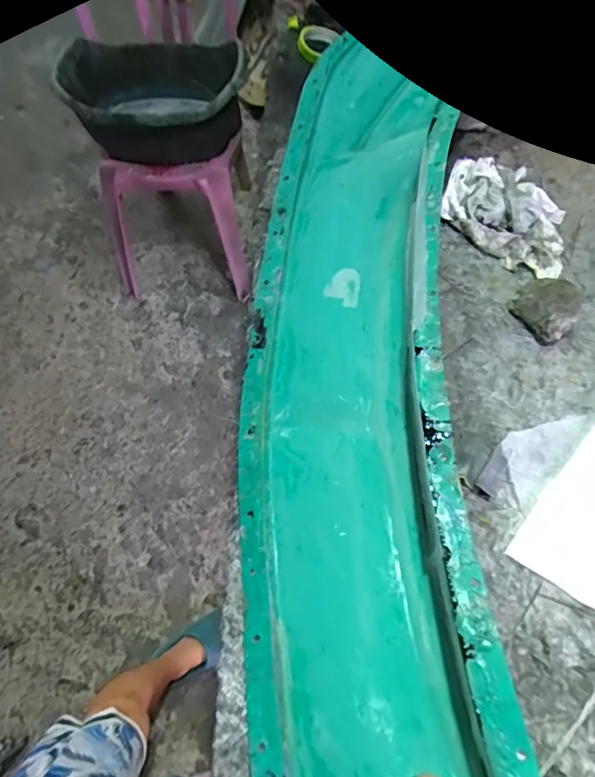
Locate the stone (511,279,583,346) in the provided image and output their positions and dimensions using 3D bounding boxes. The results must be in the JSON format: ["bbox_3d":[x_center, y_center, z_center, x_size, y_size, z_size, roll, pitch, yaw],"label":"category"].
[{"bbox_3d":[0.374,-0.120,0.707,0.093,0.045,0.090,-27,69,-13],"label":"stone"}]

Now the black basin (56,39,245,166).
[{"bbox_3d":[-0.328,-0.694,1.174,0.409,0.193,0.311,-5,66,-4],"label":"black basin"}]

